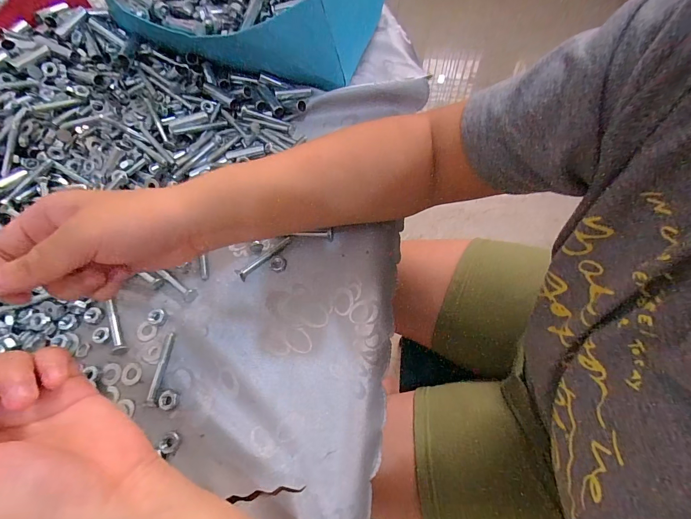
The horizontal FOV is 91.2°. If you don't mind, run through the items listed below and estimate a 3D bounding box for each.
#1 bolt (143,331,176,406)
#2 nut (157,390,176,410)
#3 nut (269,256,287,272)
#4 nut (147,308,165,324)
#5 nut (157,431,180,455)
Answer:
[{"bbox_3d":[-0.139,0.083,0.258,0.006,0.010,0.053,3,66,4],"label":"bolt"},{"bbox_3d":[-0.132,0.104,0.250,0.011,0.006,0.013,10,66,7],"label":"nut"},{"bbox_3d":[-0.058,0.004,0.292,0.014,0.004,0.014,-1,66,2],"label":"nut"},{"bbox_3d":[-0.156,0.046,0.277,0.014,0.004,0.012,17,68,10],"label":"nut"},{"bbox_3d":[-0.126,0.129,0.239,0.014,0.004,0.014,-1,66,2],"label":"nut"}]

